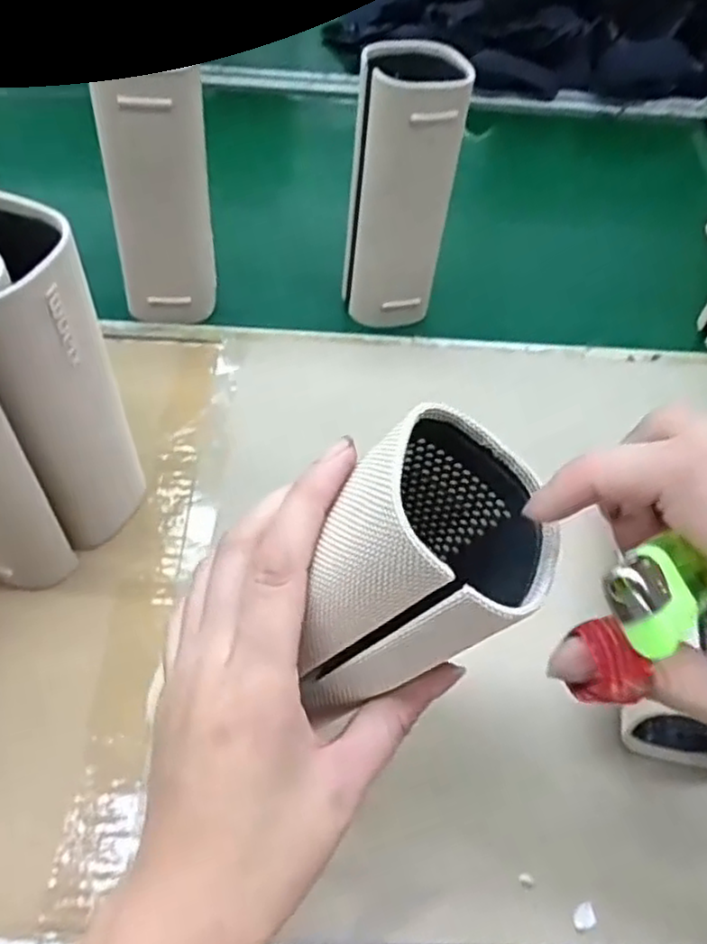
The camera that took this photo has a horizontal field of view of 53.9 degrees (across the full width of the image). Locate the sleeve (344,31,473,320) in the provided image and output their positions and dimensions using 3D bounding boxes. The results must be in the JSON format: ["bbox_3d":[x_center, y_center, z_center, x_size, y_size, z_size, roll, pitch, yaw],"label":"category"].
[{"bbox_3d":[0.035,-0.194,0.494,0.075,0.173,0.064,7,52,1],"label":"sleeve"}]

